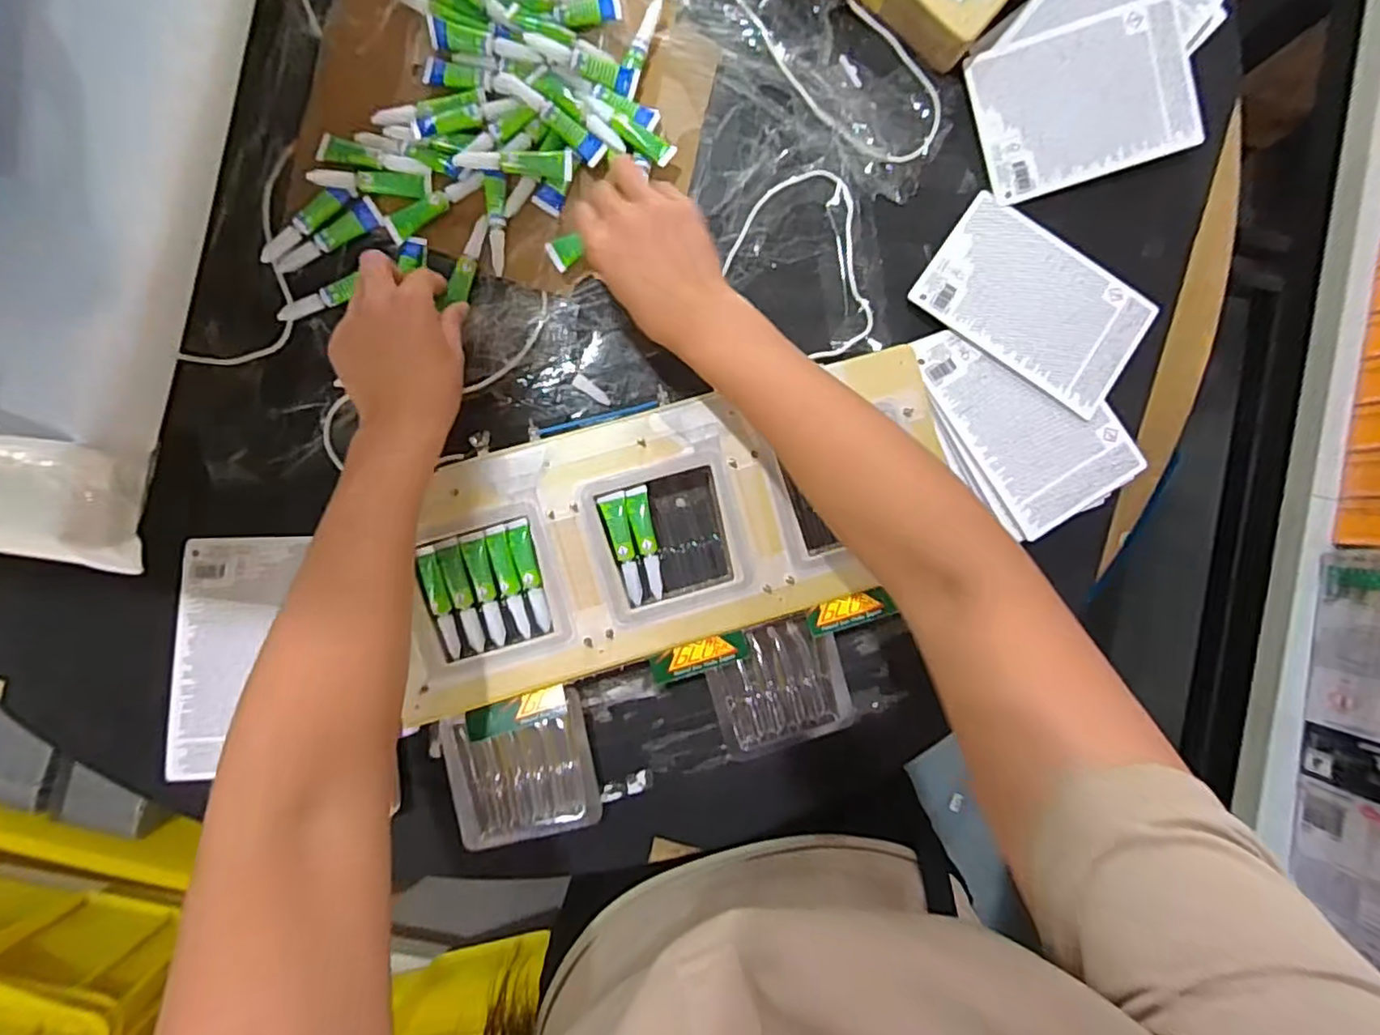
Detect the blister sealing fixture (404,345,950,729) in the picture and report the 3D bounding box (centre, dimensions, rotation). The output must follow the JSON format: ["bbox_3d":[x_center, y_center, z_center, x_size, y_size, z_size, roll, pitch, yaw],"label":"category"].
[{"bbox_3d":[-0.010,0.007,0.476,0.402,0.039,0.170,-16,93,-4],"label":"blister sealing fixture"}]

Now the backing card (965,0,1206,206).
[{"bbox_3d":[0.313,-0.328,0.500,0.171,0.008,0.115,-17,98,2],"label":"backing card"}]

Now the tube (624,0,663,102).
[{"bbox_3d":[-0.037,-0.345,0.469,0.013,0.018,0.078,20,90,-5],"label":"tube"}]

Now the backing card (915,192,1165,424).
[{"bbox_3d":[0.275,-0.172,0.500,0.169,0.006,0.121,36,82,3],"label":"backing card"}]

